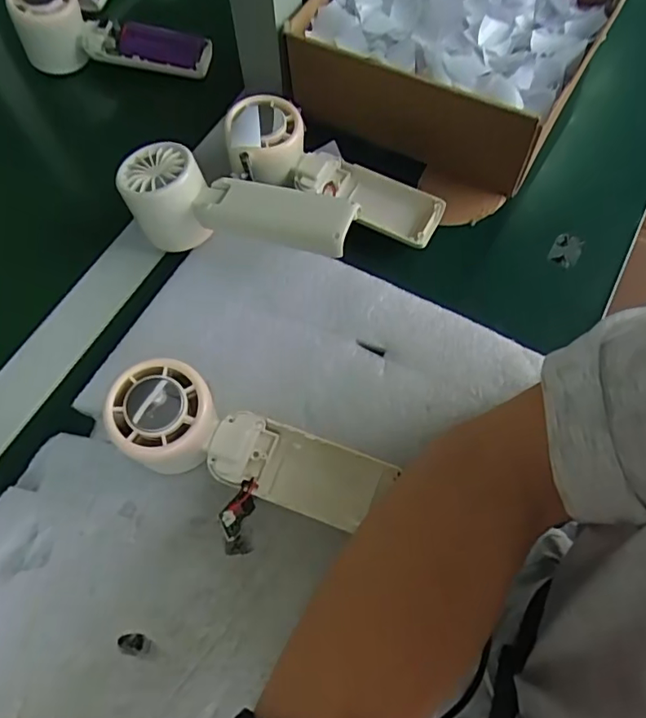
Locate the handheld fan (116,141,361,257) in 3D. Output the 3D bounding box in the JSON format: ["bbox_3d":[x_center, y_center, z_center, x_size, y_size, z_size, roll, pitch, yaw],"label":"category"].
[{"bbox_3d":[-0.059,-0.095,0.371,0.158,0.053,0.048,19,68,9],"label":"handheld fan"}]

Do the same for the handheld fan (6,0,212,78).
[{"bbox_3d":[-0.185,-0.279,0.486,0.166,0.061,0.042,7,66,-9],"label":"handheld fan"}]

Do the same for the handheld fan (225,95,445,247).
[{"bbox_3d":[0.007,-0.131,0.397,0.162,0.034,0.056,25,68,-3],"label":"handheld fan"}]

